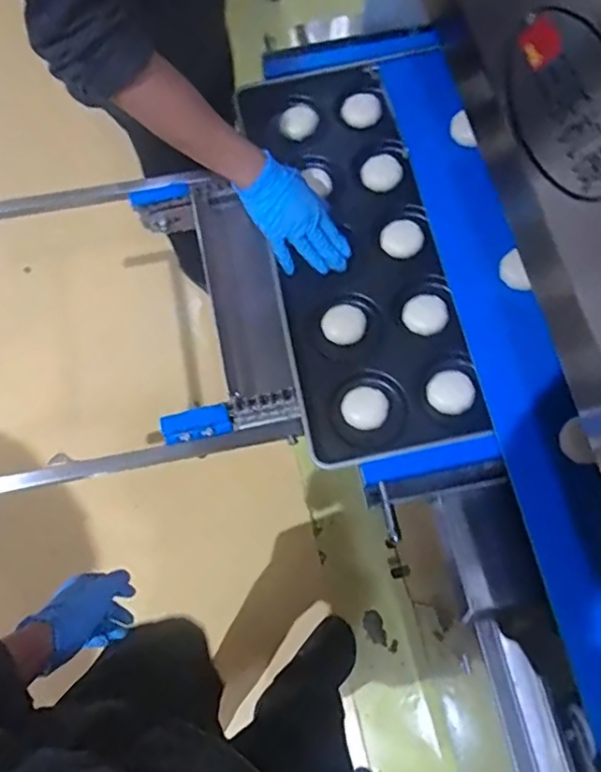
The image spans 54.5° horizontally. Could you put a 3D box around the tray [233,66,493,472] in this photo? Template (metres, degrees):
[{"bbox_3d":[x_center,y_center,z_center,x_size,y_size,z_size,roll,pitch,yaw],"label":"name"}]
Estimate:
[{"bbox_3d":[0.071,-0.185,0.813,0.230,0.060,0.585,-12,71,-2],"label":"tray"}]

